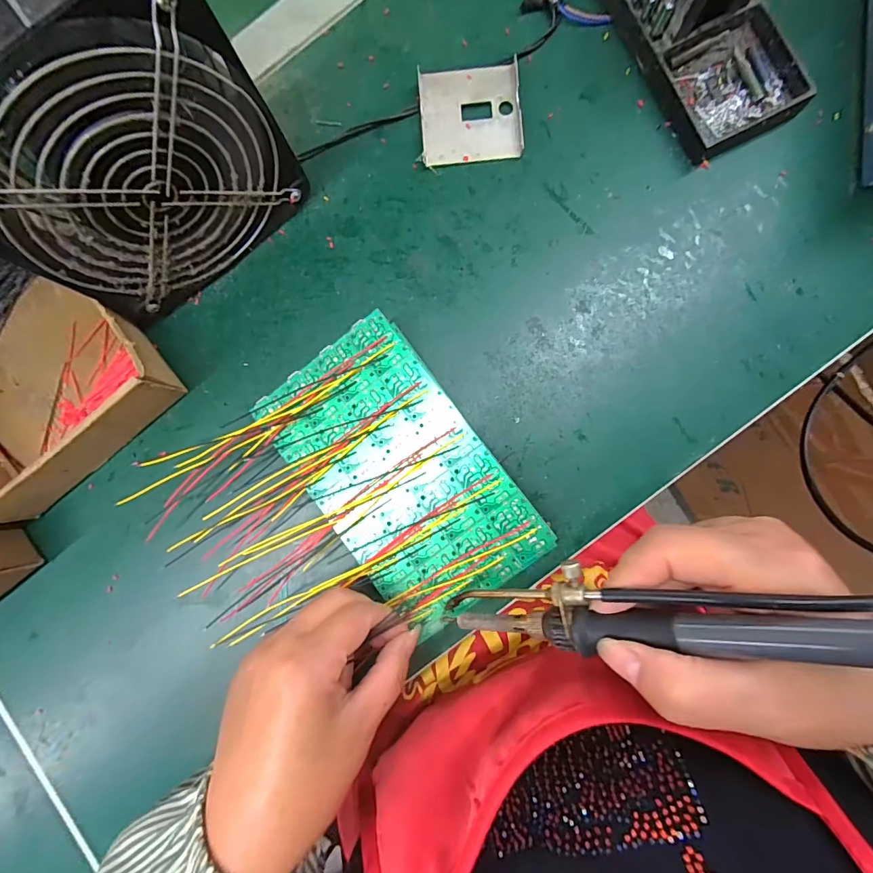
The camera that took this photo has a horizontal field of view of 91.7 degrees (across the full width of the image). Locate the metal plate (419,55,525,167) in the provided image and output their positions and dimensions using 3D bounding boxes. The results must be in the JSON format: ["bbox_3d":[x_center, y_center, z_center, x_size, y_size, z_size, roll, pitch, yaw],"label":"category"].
[{"bbox_3d":[0.024,-0.225,0.296,0.069,0.010,0.067,-5,87,4],"label":"metal plate"}]

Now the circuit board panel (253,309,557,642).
[{"bbox_3d":[-0.023,0.021,0.258,0.103,0.006,0.176,-38,85,1],"label":"circuit board panel"}]

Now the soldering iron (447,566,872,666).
[{"bbox_3d":[0.085,0.066,0.163,0.197,0.020,0.029,-15,85,39],"label":"soldering iron"}]

